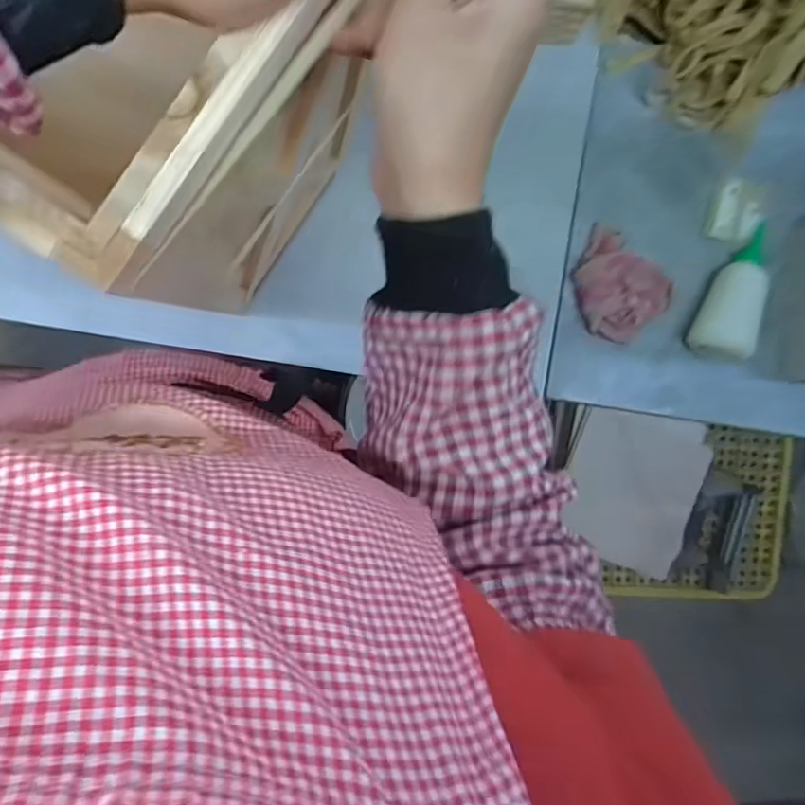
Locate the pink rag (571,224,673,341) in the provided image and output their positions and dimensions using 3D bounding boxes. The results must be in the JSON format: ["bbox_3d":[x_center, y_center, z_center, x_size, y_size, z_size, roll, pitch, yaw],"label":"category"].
[{"bbox_3d":[0.233,-0.122,0.636,0.109,0.029,0.095,37,89,-8],"label":"pink rag"}]

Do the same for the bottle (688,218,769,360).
[{"bbox_3d":[0.373,-0.124,0.633,0.051,0.056,0.160,22,91,-8],"label":"bottle"}]

